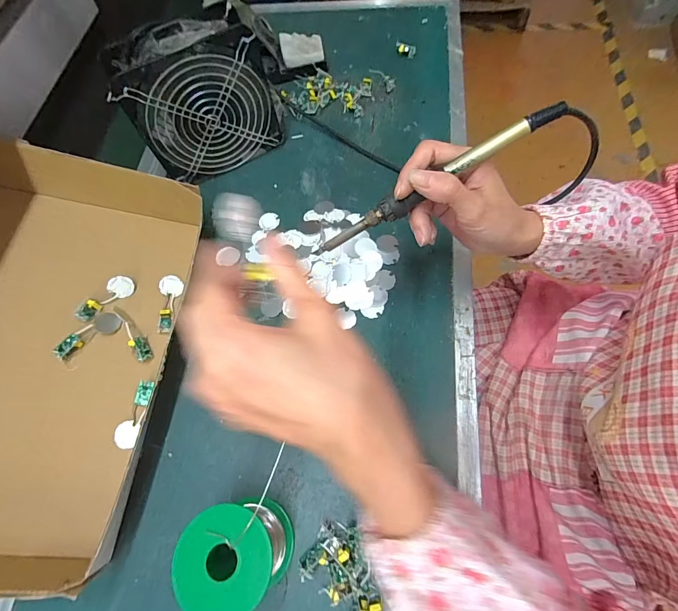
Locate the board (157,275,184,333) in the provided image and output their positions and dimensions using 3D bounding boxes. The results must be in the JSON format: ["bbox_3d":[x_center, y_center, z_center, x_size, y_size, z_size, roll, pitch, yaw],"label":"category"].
[{"bbox_3d":[-0.185,-0.002,0.397,0.023,0.010,0.067,6,61,-22],"label":"board"}]

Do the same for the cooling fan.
[{"bbox_3d":[-0.150,-0.232,0.418,0.155,0.148,0.065,-21,67,-6],"label":"cooling fan"}]

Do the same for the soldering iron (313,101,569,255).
[{"bbox_3d":[0.069,-0.091,0.278,0.205,0.017,0.018,-29,66,16],"label":"soldering iron"}]

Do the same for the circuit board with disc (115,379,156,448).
[{"bbox_3d":[-0.197,0.104,0.352,0.022,0.008,0.063,12,78,4],"label":"circuit board with disc"}]

